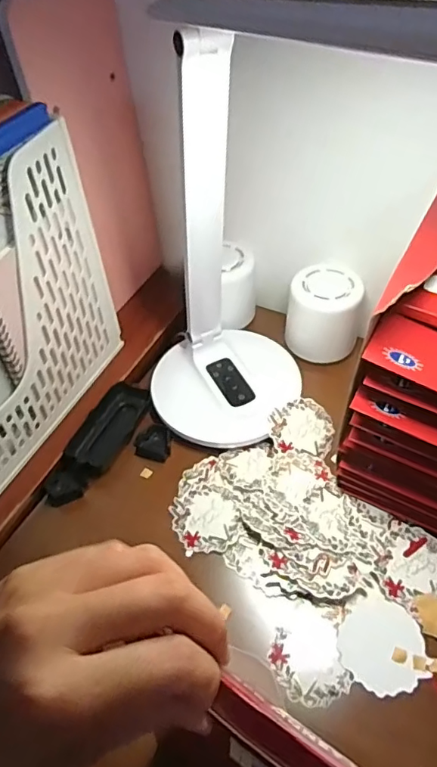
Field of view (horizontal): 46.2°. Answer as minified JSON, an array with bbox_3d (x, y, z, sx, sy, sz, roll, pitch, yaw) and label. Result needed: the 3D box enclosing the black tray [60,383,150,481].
[{"bbox_3d":[-0.119,0.050,0.567,0.052,0.024,0.118,19,53,18],"label":"black tray"}]

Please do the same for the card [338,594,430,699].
[{"bbox_3d":[0.133,0.212,0.416,0.065,0.007,0.065,-2,49,2],"label":"card"}]

